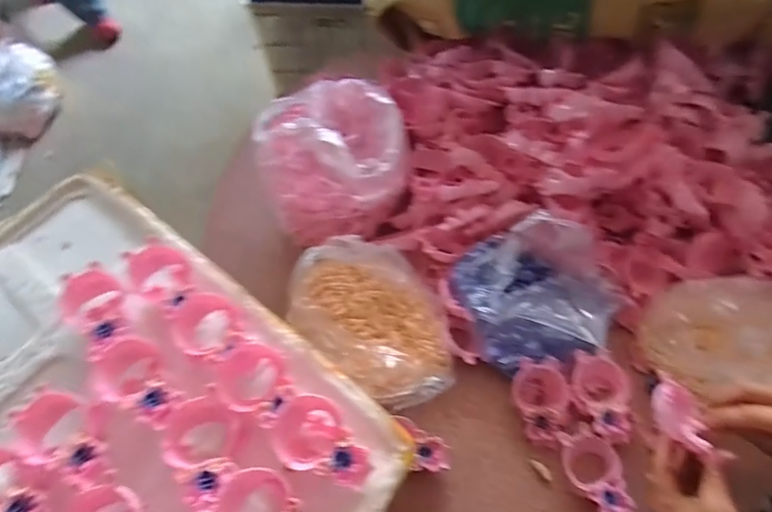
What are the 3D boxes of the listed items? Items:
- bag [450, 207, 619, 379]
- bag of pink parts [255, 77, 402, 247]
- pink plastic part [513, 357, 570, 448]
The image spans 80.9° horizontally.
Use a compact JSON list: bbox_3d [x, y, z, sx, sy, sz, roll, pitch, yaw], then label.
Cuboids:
[{"bbox_3d":[0.186,0.046,0.561,0.167,0.105,0.188,-20,61,-10],"label":"bag"},{"bbox_3d":[-0.073,-0.143,0.651,0.208,0.151,0.191,-1,60,1],"label":"bag of pink parts"},{"bbox_3d":[0.185,0.172,0.536,0.069,0.047,0.089,12,61,9],"label":"pink plastic part"}]

